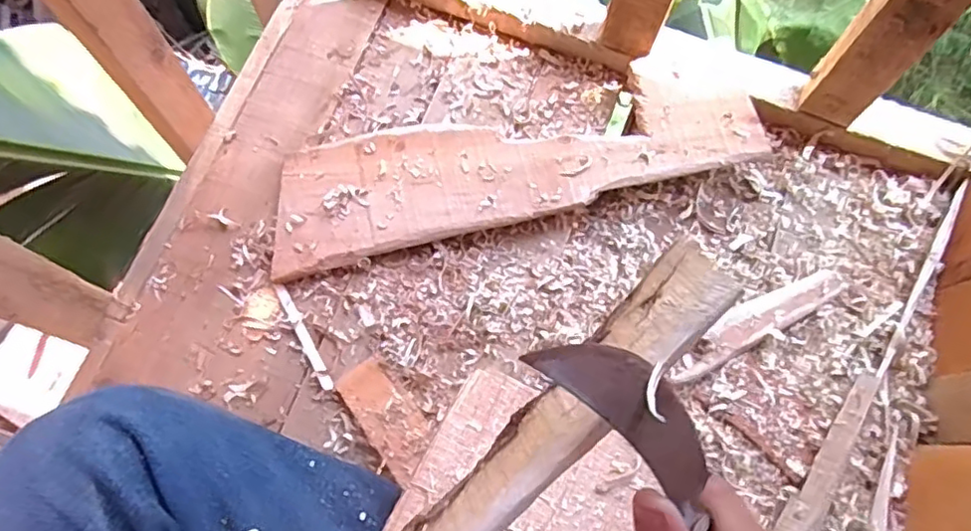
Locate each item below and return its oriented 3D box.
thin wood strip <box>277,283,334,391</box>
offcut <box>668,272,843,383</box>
[{"bbox_3d":[-0.161,0.062,0.547,0.009,0.007,0.106,-29,73,-10],"label":"thin wood strip"},{"bbox_3d":[0.239,0.047,0.544,0.176,0.016,0.035,-28,73,-10],"label":"offcut"}]

